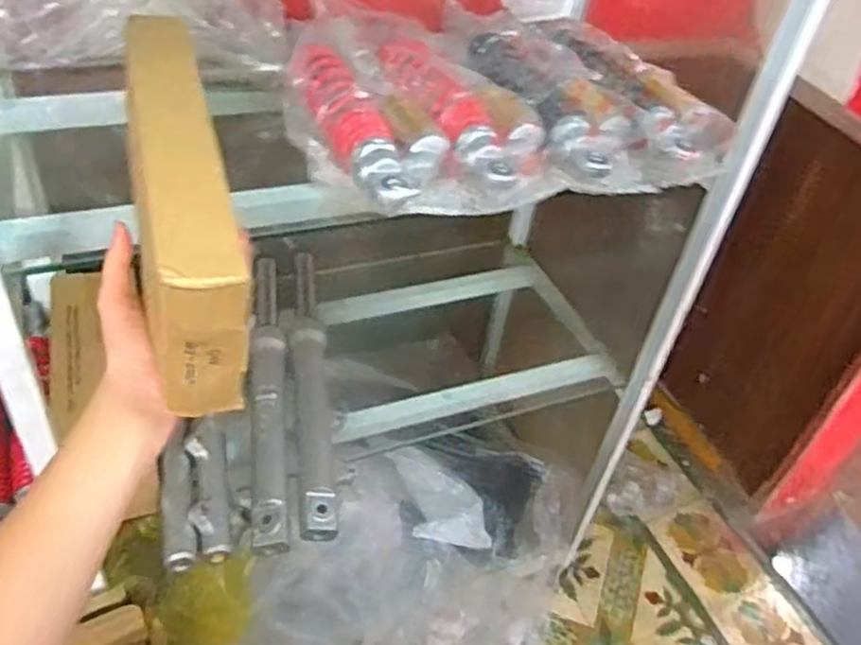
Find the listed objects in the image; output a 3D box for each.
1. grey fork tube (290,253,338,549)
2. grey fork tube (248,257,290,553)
[{"bbox_3d":[-0.156,0.068,0.977,0.051,0.039,0.467,-2,44,-10],"label":"grey fork tube"},{"bbox_3d":[-0.206,0.082,0.957,0.050,0.038,0.466,-2,44,-10],"label":"grey fork tube"}]

